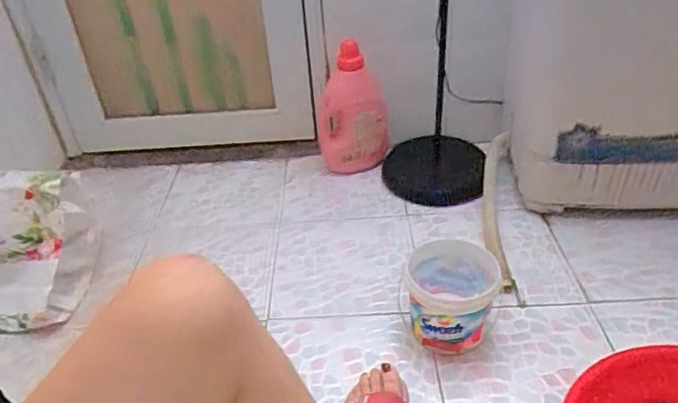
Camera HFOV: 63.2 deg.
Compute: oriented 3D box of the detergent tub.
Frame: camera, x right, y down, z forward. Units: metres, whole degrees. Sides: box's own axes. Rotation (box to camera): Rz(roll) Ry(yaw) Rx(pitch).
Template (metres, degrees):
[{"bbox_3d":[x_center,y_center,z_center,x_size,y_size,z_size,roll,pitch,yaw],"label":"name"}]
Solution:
[{"bbox_3d":[0.194,0.164,0.957,0.151,0.122,0.147,-4,36,3],"label":"detergent tub"}]

